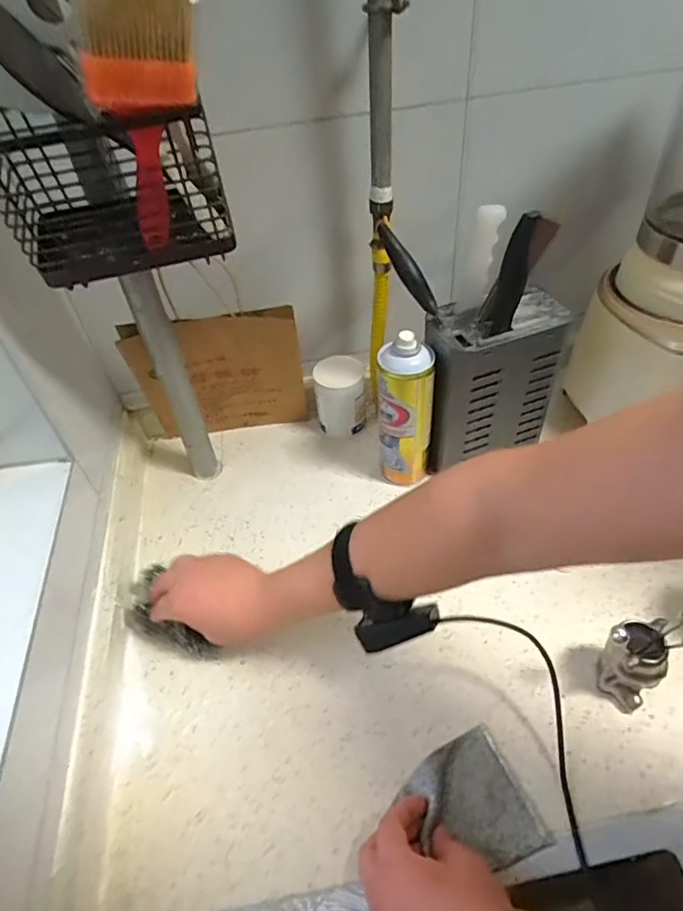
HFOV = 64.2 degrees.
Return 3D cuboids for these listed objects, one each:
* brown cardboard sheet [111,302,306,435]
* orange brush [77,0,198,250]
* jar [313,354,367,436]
[{"bbox_3d":[-0.153,-0.097,0.703,0.204,0.209,0.021,-7,58,-4],"label":"brown cardboard sheet"},{"bbox_3d":[-0.129,-0.213,0.360,0.062,0.175,0.017,1,58,-14],"label":"orange brush"},{"bbox_3d":[-0.001,-0.082,0.760,0.067,0.099,0.063,-3,47,2],"label":"jar"}]

